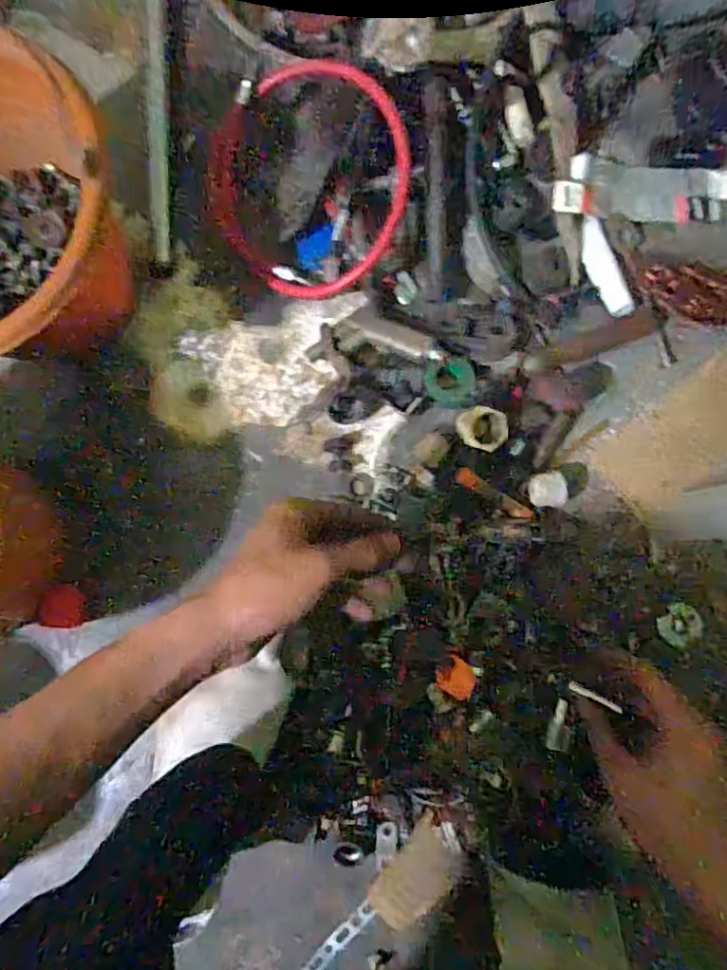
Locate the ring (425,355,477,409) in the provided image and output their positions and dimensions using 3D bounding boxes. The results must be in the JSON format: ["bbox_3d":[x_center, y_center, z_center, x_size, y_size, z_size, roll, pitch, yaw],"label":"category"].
[{"bbox_3d":[0.078,-0.090,0.507,0.044,0.014,0.044,0,83,4],"label":"ring"}]

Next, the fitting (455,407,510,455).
[{"bbox_3d":[0.100,-0.047,0.483,0.040,0.014,0.035,14,96,6],"label":"fitting"}]

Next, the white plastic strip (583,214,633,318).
[{"bbox_3d":[0.213,-0.193,0.508,0.026,0.006,0.091,-19,82,1],"label":"white plastic strip"}]

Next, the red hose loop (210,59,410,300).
[{"bbox_3d":[-0.048,-0.263,0.500,0.174,0.012,0.189,2,99,13],"label":"red hose loop"}]

